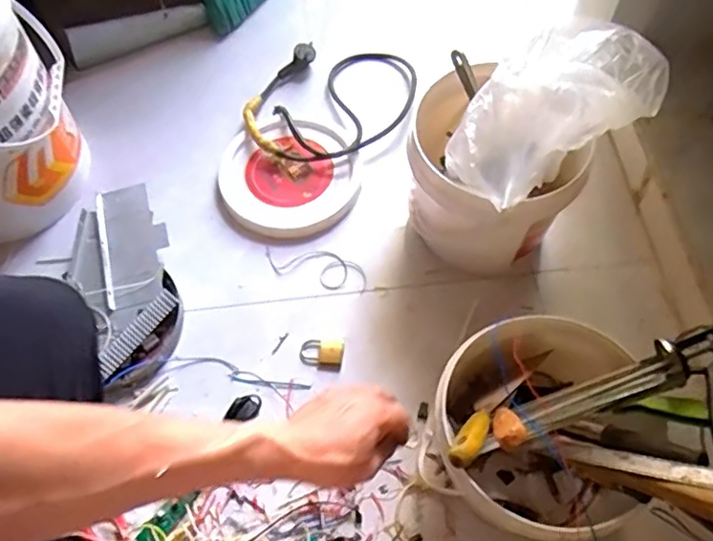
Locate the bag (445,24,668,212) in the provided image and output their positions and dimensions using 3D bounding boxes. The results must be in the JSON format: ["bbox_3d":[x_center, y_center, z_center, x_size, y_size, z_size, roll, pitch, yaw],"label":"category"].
[{"bbox_3d":[0.245,-0.208,0.726,0.288,0.111,0.135,-34,66,-15],"label":"bag"}]

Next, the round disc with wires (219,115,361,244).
[{"bbox_3d":[-0.108,-0.151,0.971,0.204,0.035,0.225,-19,63,-8],"label":"round disc with wires"}]

